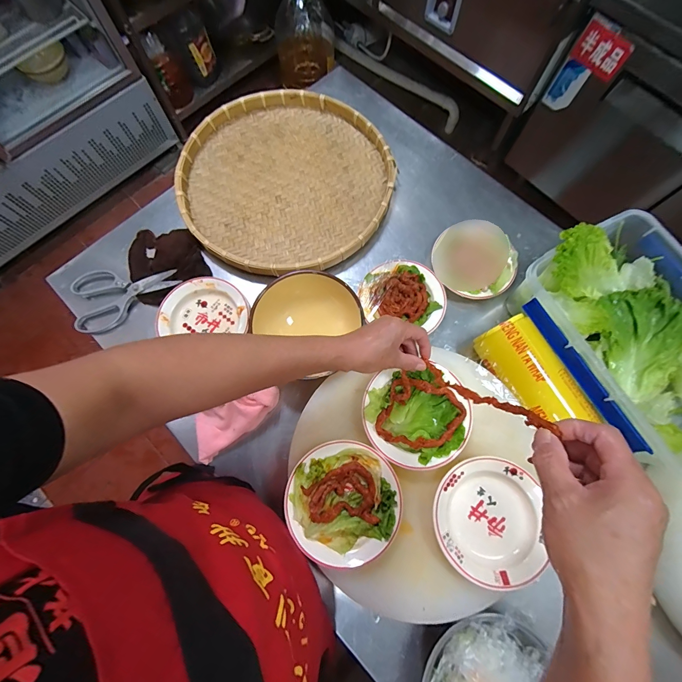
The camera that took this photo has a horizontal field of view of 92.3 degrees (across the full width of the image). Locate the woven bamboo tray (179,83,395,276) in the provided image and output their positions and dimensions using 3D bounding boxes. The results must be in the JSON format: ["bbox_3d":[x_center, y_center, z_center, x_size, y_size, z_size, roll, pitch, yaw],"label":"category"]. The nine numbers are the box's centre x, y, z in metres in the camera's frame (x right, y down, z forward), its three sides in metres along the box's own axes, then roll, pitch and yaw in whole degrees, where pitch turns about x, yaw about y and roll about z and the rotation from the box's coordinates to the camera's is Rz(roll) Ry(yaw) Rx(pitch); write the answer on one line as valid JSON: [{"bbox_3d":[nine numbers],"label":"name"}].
[{"bbox_3d":[-0.112,-0.335,0.682,0.412,0.058,0.428,-26,76,-8],"label":"woven bamboo tray"}]

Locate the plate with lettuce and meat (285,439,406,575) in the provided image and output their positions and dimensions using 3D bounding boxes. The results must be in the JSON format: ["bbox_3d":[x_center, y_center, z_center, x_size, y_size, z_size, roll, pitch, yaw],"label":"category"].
[{"bbox_3d":[0.005,0.225,0.462,0.152,0.042,0.158,0,74,-1],"label":"plate with lettuce and meat"}]

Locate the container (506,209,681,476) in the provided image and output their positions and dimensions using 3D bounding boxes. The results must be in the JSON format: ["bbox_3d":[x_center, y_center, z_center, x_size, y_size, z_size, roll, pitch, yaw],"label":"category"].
[{"bbox_3d":[0.487,-0.004,0.547,0.262,0.130,0.386,-29,77,-8],"label":"container"}]

